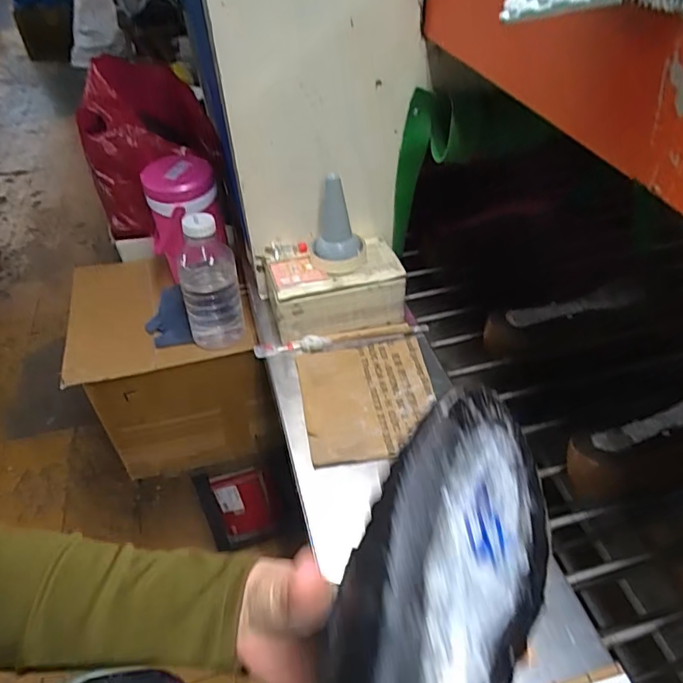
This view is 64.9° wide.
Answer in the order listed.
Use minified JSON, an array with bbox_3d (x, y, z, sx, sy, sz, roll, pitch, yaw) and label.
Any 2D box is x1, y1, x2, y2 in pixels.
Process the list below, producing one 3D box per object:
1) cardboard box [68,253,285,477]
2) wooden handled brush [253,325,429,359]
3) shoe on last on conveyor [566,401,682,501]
[{"bbox_3d":[-0.320,0.032,1.077,0.319,0.331,0.326,-12,44,-10],"label":"cardboard box"},{"bbox_3d":[0.001,-0.005,0.786,0.255,0.020,0.026,-8,43,-6],"label":"wooden handled brush"},{"bbox_3d":[0.407,0.123,0.660,0.280,0.093,0.084,-8,43,-6],"label":"shoe on last on conveyor"}]

